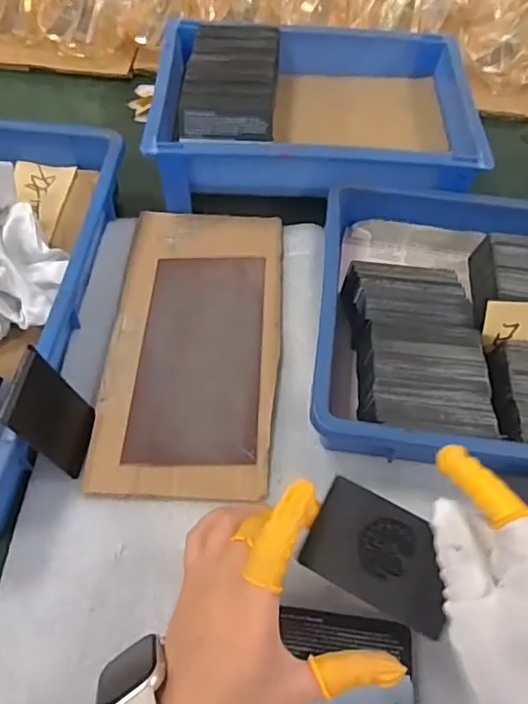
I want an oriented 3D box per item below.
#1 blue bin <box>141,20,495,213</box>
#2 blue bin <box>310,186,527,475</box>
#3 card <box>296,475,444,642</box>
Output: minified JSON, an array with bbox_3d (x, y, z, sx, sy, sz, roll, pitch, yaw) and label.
[{"bbox_3d":[0.048,-0.240,0.560,0.296,0.064,0.212,3,60,-2],"label":"blue bin"},{"bbox_3d":[0.226,-0.021,0.454,0.365,0.057,0.263,7,59,0],"label":"blue bin"},{"bbox_3d":[0.064,0.109,0.305,0.077,0.005,0.053,24,78,17],"label":"card"}]

